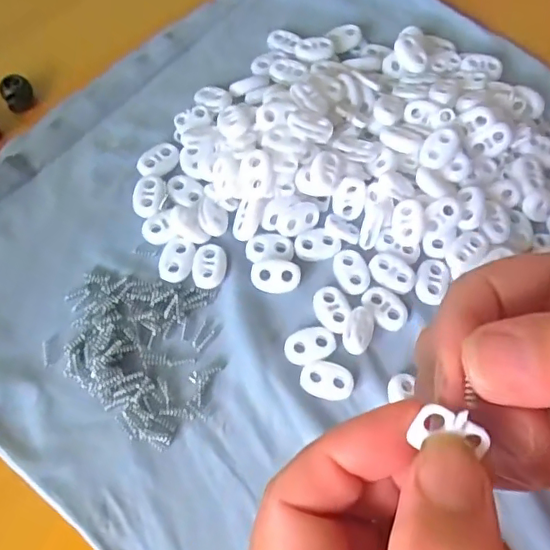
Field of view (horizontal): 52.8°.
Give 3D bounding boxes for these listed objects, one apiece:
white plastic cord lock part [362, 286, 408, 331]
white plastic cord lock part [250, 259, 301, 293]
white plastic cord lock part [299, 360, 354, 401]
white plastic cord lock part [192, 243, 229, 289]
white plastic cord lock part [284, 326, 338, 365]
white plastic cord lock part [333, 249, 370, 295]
[{"bbox_3d":[0.050,0.015,0.251,0.014,0.004,0.023,-39,73,-17],"label":"white plastic cord lock part"},{"bbox_3d":[0.000,0.000,0.254,0.022,0.005,0.014,-2,66,-3],"label":"white plastic cord lock part"},{"bbox_3d":[0.022,0.044,0.236,0.022,0.004,0.015,14,66,4],"label":"white plastic cord lock part"},{"bbox_3d":[-0.030,-0.005,0.255,0.015,0.004,0.021,6,66,0],"label":"white plastic cord lock part"},{"bbox_3d":[0.016,0.030,0.241,0.023,0.004,0.015,-14,68,-9],"label":"white plastic cord lock part"},{"bbox_3d":[0.035,-0.001,0.259,0.014,0.004,0.022,-13,67,-8],"label":"white plastic cord lock part"}]

